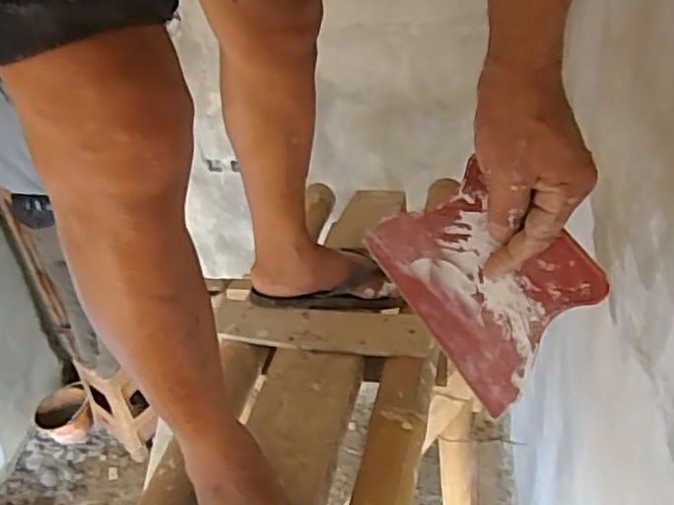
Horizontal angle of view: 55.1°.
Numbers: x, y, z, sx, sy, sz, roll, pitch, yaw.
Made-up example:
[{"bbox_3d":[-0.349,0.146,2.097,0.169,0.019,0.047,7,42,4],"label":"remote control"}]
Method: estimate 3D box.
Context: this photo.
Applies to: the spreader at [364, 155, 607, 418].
[{"bbox_3d":[0.102,0.016,0.471,0.006,0.128,0.159,-8,54,-53],"label":"spreader"}]

